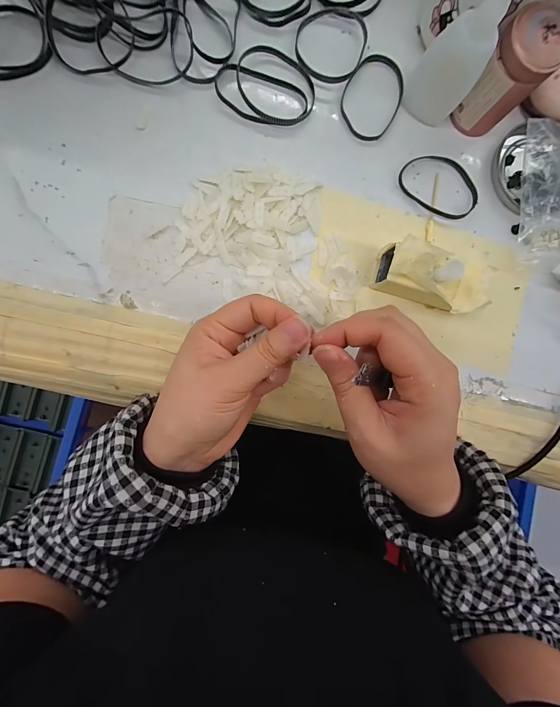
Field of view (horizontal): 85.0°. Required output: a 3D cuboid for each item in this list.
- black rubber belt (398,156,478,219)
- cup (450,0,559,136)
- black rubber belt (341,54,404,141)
[{"bbox_3d":[0.138,-0.143,0.260,0.070,0.007,0.047,36,89,-6],"label":"black rubber belt"},{"bbox_3d":[0.170,-0.209,0.231,0.040,0.068,0.044,0,92,-6],"label":"cup"},{"bbox_3d":[0.077,-0.212,0.252,0.048,0.005,0.066,28,89,-6],"label":"black rubber belt"}]

